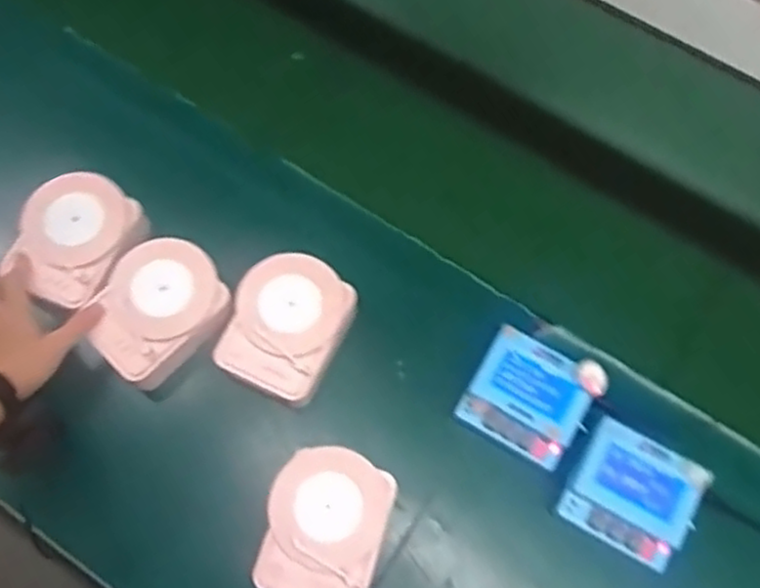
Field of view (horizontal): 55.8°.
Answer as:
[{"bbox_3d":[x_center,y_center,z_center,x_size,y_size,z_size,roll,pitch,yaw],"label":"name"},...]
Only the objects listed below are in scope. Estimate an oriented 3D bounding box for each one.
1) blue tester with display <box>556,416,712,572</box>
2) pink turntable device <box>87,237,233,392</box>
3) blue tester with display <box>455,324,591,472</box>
[{"bbox_3d":[0.227,0.179,0.647,0.105,0.029,0.096,29,71,10],"label":"blue tester with display"},{"bbox_3d":[-0.216,0.013,0.697,0.127,0.034,0.110,-40,77,-9],"label":"pink turntable device"},{"bbox_3d":[0.138,0.096,0.672,0.100,0.032,0.097,29,71,10],"label":"blue tester with display"}]

